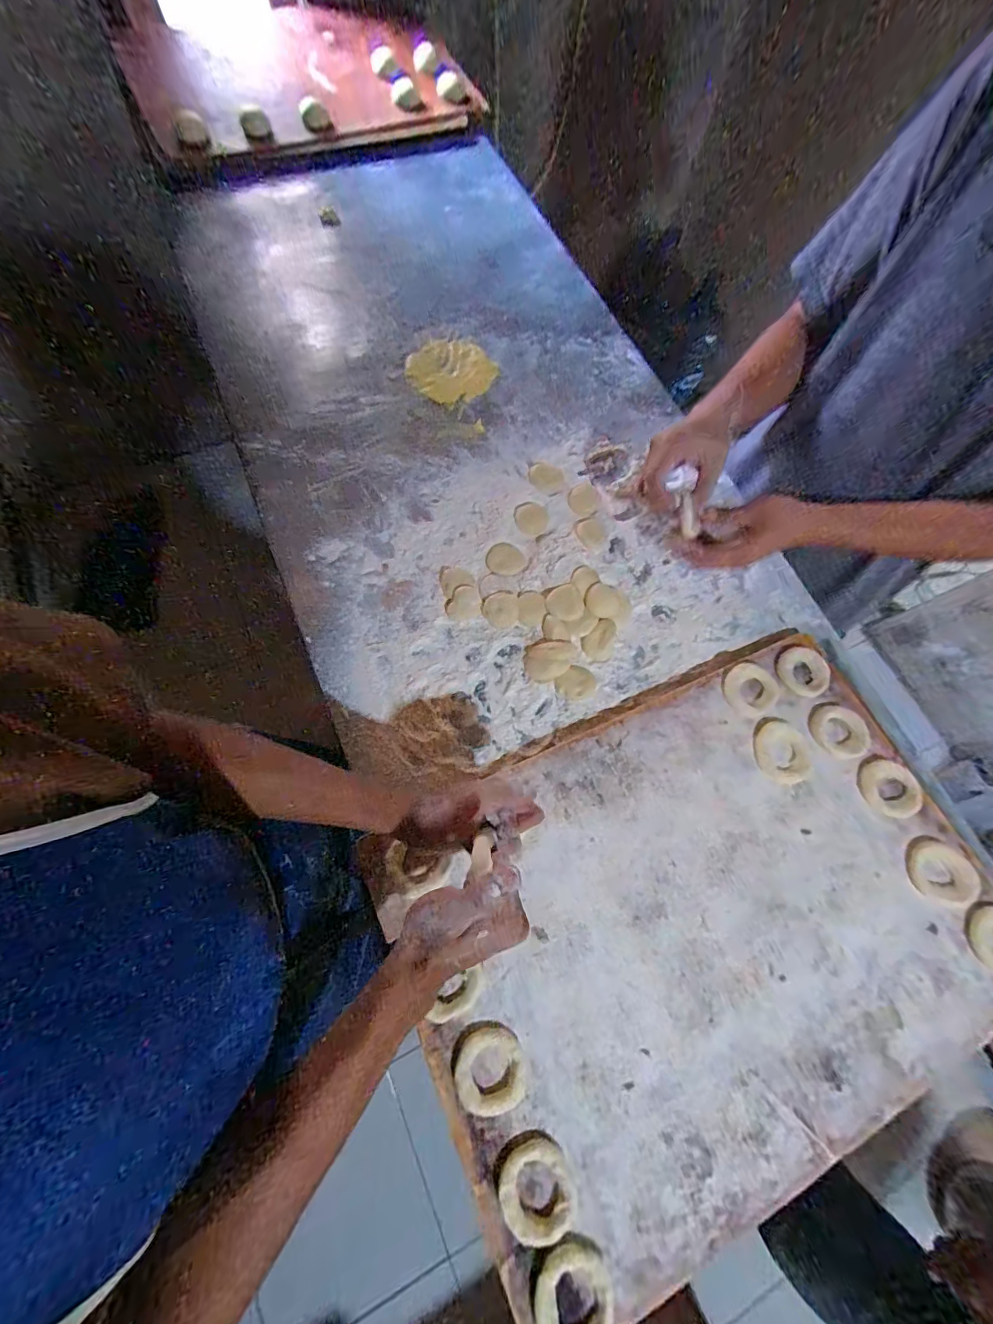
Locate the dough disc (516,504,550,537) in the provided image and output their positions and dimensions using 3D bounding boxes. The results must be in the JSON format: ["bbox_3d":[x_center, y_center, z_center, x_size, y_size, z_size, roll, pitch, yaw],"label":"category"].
[{"bbox_3d":[0.048,-0.191,0.604,0.045,0.004,0.049,1,68,-2],"label":"dough disc"}]

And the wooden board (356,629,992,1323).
[{"bbox_3d":[0.209,0.242,0.454,0.577,0.033,0.420,-22,71,-10],"label":"wooden board"}]

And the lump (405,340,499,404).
[{"bbox_3d":[-0.066,-0.440,0.681,0.120,0.012,0.113,1,68,-2],"label":"lump"}]

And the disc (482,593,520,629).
[{"bbox_3d":[0.007,-0.063,0.556,0.043,0.004,0.044,0,84,-1],"label":"disc"}]

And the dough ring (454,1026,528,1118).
[{"bbox_3d":[-0.005,0.349,0.388,0.059,0.009,0.057,1,68,-2],"label":"dough ring"}]

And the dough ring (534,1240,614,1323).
[{"bbox_3d":[0.058,0.485,0.345,0.059,0.018,0.064,1,68,-2],"label":"dough ring"}]

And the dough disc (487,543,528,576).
[{"bbox_3d":[0.013,-0.131,0.582,0.049,0.005,0.045,1,68,-2],"label":"dough disc"}]

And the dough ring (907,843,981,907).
[{"bbox_3d":[0.471,0.222,0.478,0.059,0.014,0.057,1,68,-2],"label":"dough ring"}]

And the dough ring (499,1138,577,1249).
[{"bbox_3d":[0.032,0.424,0.361,0.059,0.012,0.062,1,68,-2],"label":"dough ring"}]

